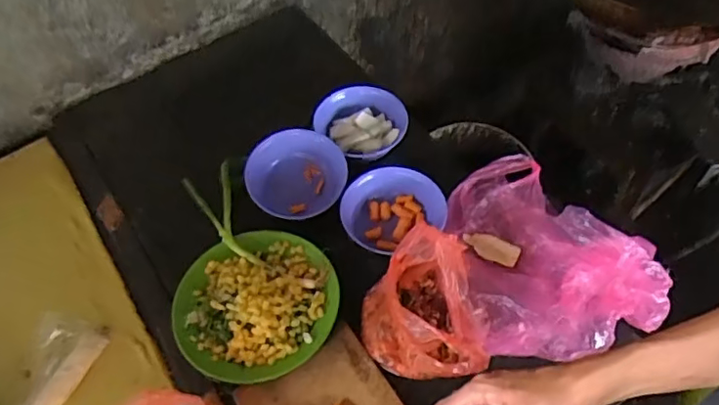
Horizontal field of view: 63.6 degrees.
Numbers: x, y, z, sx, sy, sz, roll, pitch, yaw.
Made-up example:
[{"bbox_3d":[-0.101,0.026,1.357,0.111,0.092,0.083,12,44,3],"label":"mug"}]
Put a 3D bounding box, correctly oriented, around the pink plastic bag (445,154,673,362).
[{"bbox_3d":[0.229,0.039,0.775,0.257,0.101,0.300,-16,54,-10],"label":"pink plastic bag"}]

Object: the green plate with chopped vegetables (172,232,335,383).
[{"bbox_3d":[-0.137,0.126,0.758,0.209,0.041,0.202,-1,53,1],"label":"green plate with chopped vegetables"}]

